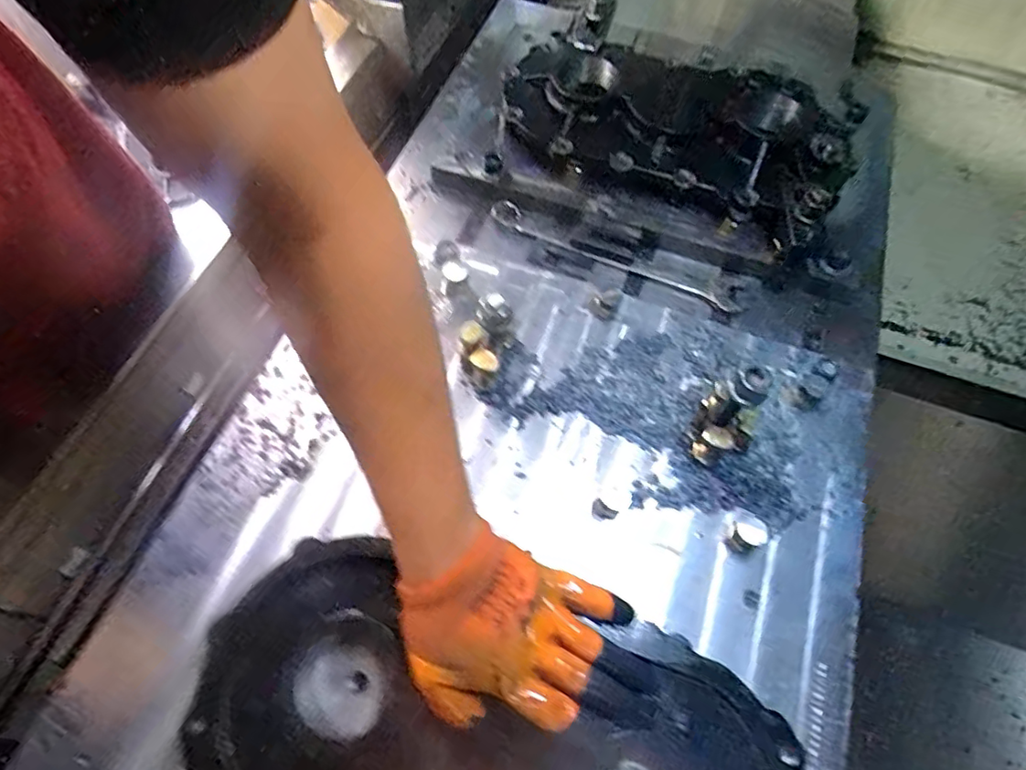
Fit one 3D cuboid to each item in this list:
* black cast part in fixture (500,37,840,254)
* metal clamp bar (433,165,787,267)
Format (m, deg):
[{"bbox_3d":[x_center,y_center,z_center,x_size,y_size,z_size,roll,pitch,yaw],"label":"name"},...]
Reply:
[{"bbox_3d":[0.185,-0.315,0.697,0.406,0.089,0.238,24,65,9],"label":"black cast part in fixture"},{"bbox_3d":[0.098,-0.204,0.671,0.411,0.028,0.032,19,64,7],"label":"metal clamp bar"}]

